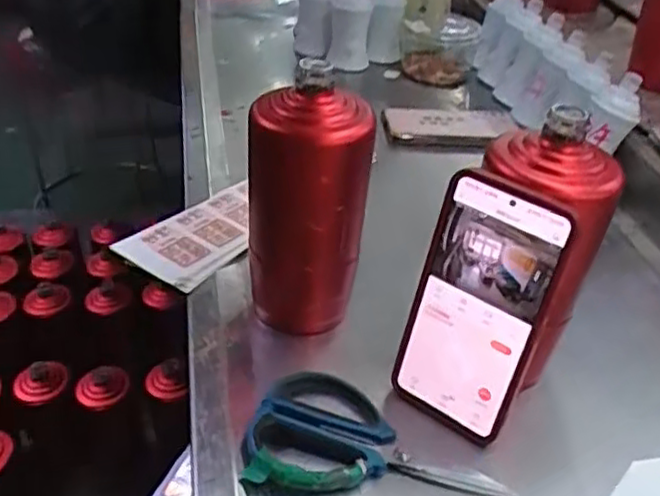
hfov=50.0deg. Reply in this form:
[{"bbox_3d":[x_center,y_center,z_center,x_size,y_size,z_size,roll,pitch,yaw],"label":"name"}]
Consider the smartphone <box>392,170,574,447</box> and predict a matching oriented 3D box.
[{"bbox_3d":[0.090,0.042,0.443,0.076,0.169,0.006,28,29,28],"label":"smartphone"}]

